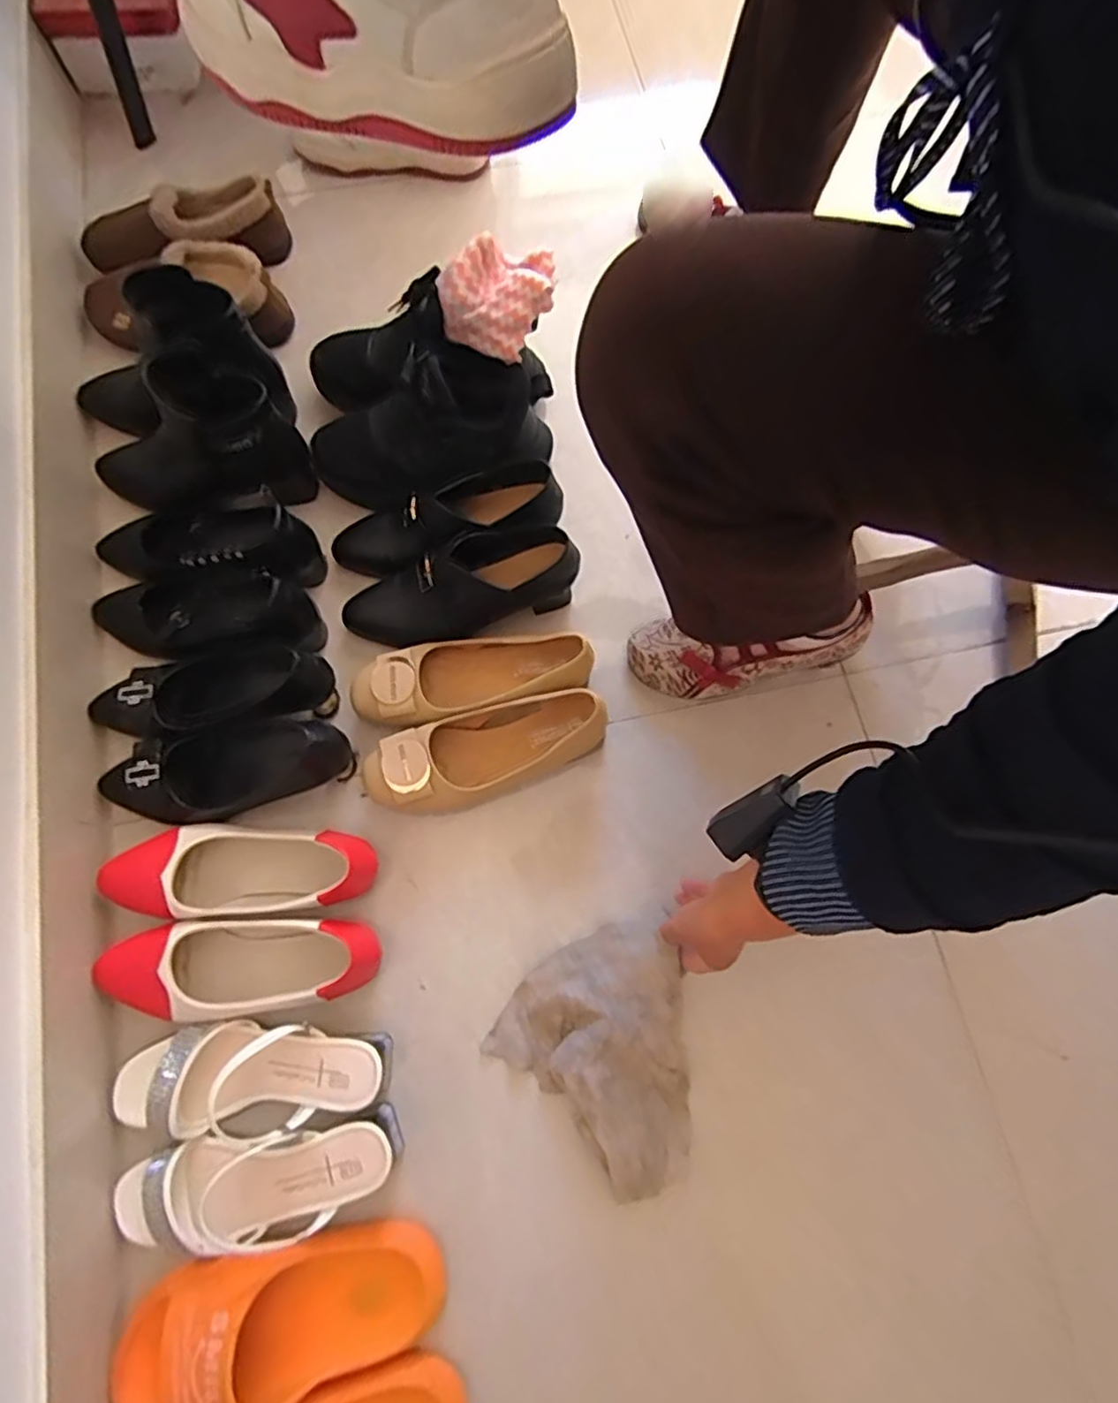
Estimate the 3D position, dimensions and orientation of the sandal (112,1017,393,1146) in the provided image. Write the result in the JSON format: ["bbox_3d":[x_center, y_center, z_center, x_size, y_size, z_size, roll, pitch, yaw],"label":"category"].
[{"bbox_3d":[-0.268,0.326,0.582,0.232,0.093,0.089,-6,73,-4],"label":"sandal"}]

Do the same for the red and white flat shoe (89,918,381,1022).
[{"bbox_3d":[-0.293,0.242,0.612,0.253,0.050,0.085,-1,73,-2],"label":"red and white flat shoe"}]

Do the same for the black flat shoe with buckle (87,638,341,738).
[{"bbox_3d":[-0.345,-0.008,0.680,0.249,0.095,0.085,-7,73,9],"label":"black flat shoe with buckle"}]

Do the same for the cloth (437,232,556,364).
[{"bbox_3d":[-0.065,-0.406,0.676,0.116,0.048,0.098,10,73,1],"label":"cloth"}]

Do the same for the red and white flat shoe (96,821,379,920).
[{"bbox_3d":[-0.301,0.159,0.629,0.247,0.054,0.083,1,73,-1],"label":"red and white flat shoe"}]

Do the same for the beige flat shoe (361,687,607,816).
[{"bbox_3d":[-0.072,0.051,0.670,0.231,0.088,0.087,-16,74,-7],"label":"beige flat shoe"}]

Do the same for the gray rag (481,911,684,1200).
[{"bbox_3d":[0.029,0.320,0.604,0.171,0.041,0.217,-6,73,-4],"label":"gray rag"}]

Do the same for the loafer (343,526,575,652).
[{"bbox_3d":[-0.103,-0.114,0.691,0.235,0.095,0.081,-12,74,-6],"label":"loafer"}]

